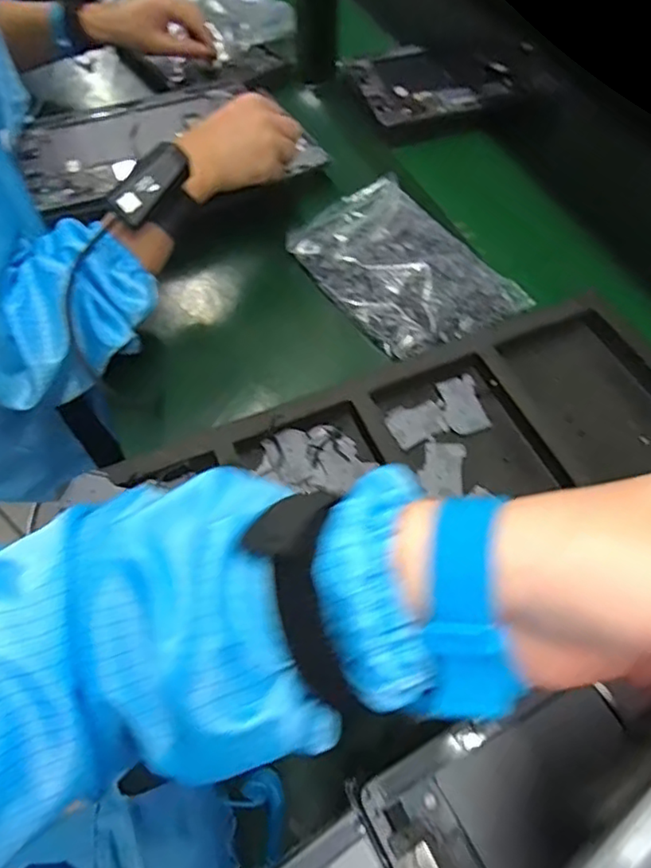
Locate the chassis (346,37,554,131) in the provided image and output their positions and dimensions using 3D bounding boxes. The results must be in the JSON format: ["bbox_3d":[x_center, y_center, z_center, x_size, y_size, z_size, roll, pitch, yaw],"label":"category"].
[{"bbox_3d":[0.159,-0.443,0.770,0.243,0.038,0.151,-15,60,-12],"label":"chassis"}]

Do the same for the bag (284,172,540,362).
[{"bbox_3d":[0.073,-0.166,0.595,0.143,0.035,0.216,-30,65,-20],"label":"bag"}]

